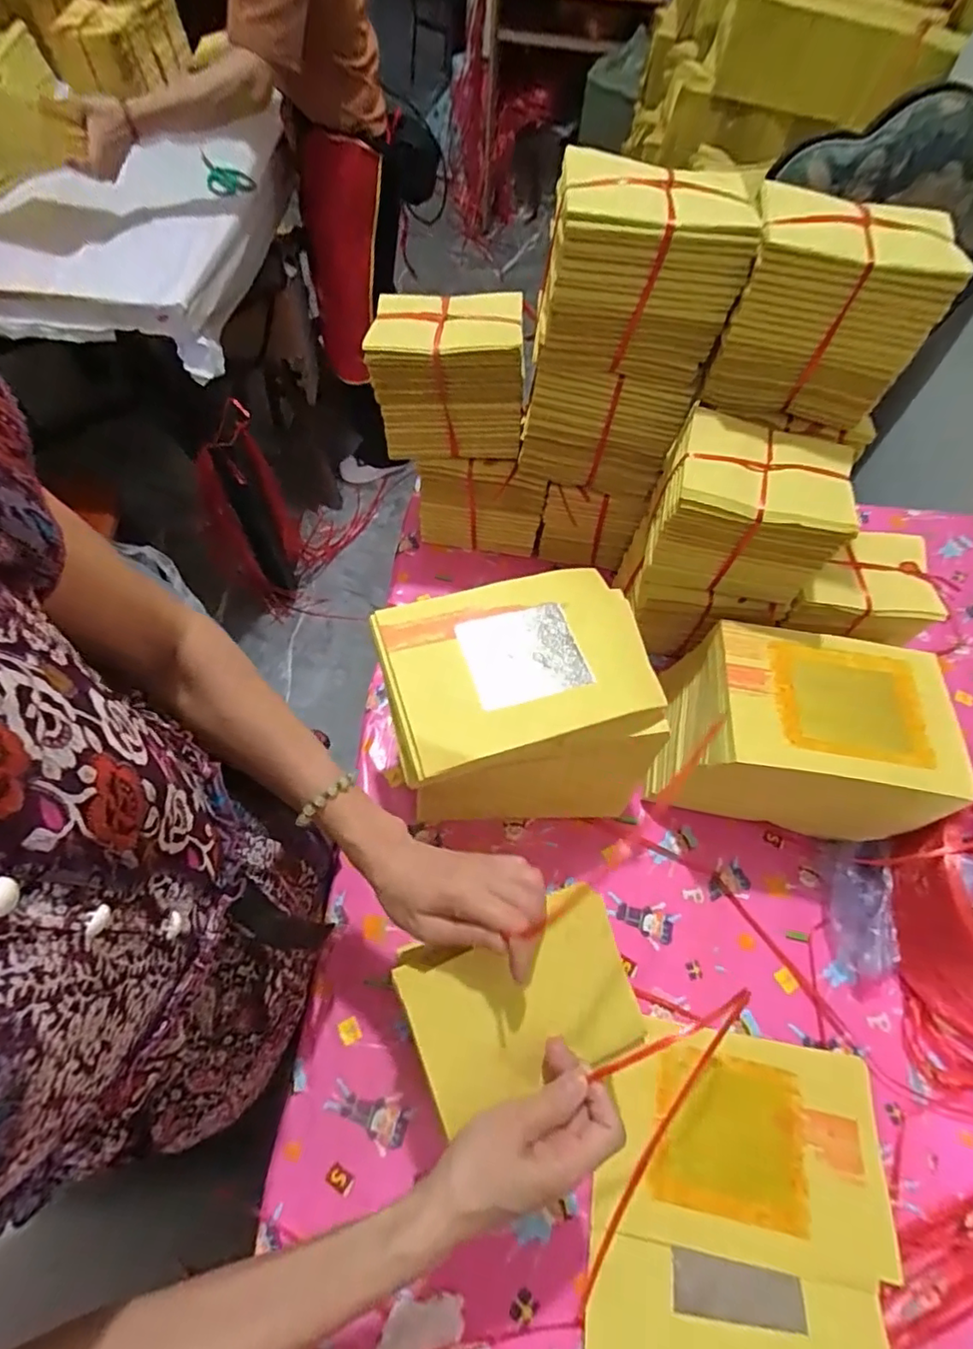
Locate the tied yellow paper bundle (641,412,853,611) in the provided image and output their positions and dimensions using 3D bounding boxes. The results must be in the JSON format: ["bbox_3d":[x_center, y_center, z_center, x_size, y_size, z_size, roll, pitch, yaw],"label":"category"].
[{"bbox_3d":[0.260,-0.164,0.593,0.159,0.133,0.119,12,61,4],"label":"tied yellow paper bundle"}]

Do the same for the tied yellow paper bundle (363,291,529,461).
[{"bbox_3d":[-0.044,-0.334,0.662,0.165,0.129,0.104,0,61,-2],"label":"tied yellow paper bundle"}]

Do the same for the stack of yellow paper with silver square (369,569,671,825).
[{"bbox_3d":[0.028,0.042,0.584,0.228,0.188,0.188,-15,63,-10],"label":"stack of yellow paper with silver square"}]

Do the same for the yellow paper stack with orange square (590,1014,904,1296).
[{"bbox_3d":[0.230,0.417,0.518,0.247,0.017,0.165,10,61,3],"label":"yellow paper stack with orange square"}]

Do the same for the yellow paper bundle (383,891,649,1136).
[{"bbox_3d":[0.025,0.241,0.427,0.162,0.015,0.122,-17,87,-7],"label":"yellow paper bundle"}]

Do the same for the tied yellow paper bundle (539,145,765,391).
[{"bbox_3d":[0.141,-0.370,0.539,0.170,0.137,0.096,10,61,3],"label":"tied yellow paper bundle"}]

